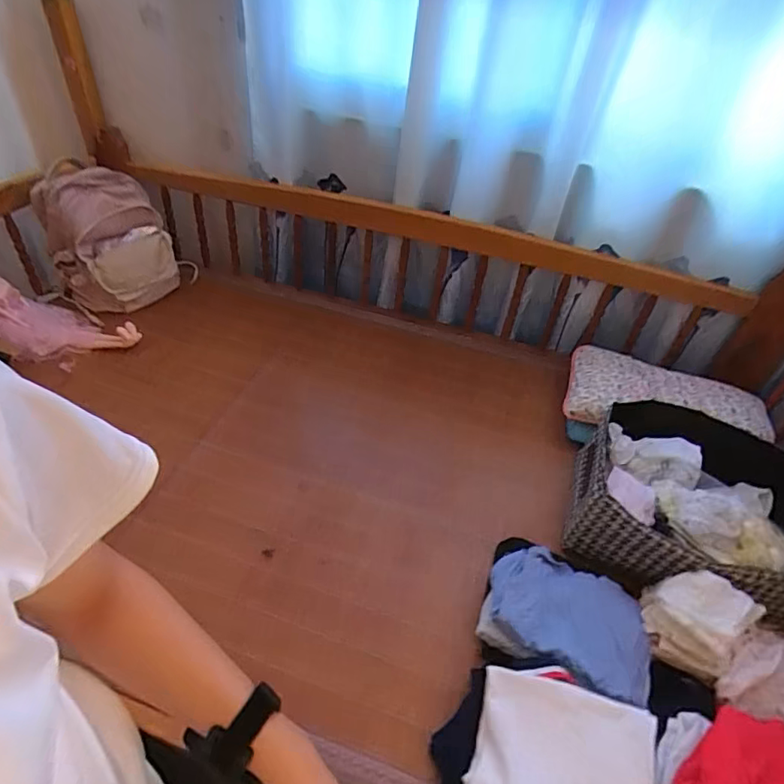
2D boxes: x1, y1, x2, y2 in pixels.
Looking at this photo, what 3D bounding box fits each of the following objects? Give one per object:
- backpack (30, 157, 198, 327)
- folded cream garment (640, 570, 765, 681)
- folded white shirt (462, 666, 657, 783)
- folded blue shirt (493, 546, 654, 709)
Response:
[{"bbox_3d":[-0.766,-0.421,1.403,0.329,0.345,0.209,-8,46,-15],"label":"backpack"},{"bbox_3d":[0.497,0.366,0.840,0.144,0.101,0.135,34,50,25],"label":"folded cream garment"},{"bbox_3d":[0.219,0.491,0.662,0.220,0.078,0.206,18,45,12],"label":"folded white shirt"},{"bbox_3d":[0.299,0.371,0.855,0.267,0.043,0.192,23,46,16],"label":"folded blue shirt"}]

